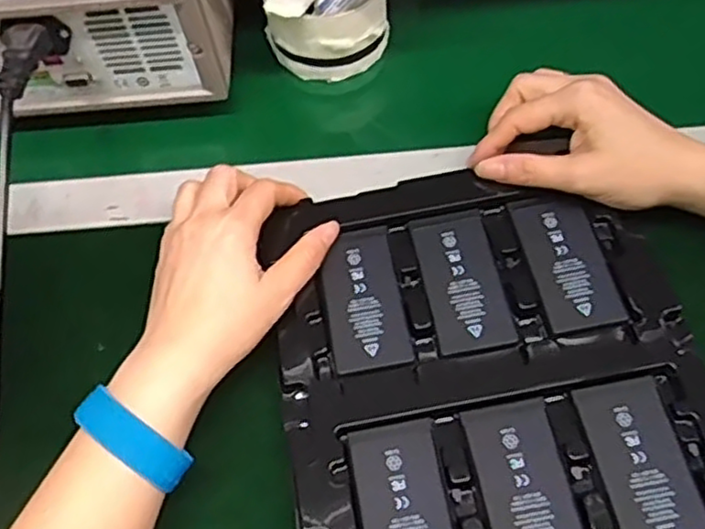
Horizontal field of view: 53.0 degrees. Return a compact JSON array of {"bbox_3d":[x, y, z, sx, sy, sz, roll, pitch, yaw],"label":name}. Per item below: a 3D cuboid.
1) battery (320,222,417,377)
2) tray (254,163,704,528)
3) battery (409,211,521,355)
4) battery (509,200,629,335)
[{"bbox_3d":[0.006,0.018,0.399,0.045,0.005,0.084,-11,60,-3],"label":"battery"},{"bbox_3d":[0.075,0.067,0.367,0.217,0.021,0.271,-10,63,-5],"label":"tray"},{"bbox_3d":[0.061,0.008,0.400,0.044,0.005,0.085,-11,60,-3],"label":"battery"},{"bbox_3d":[0.122,-0.002,0.399,0.040,0.008,0.081,-13,61,-4],"label":"battery"}]

